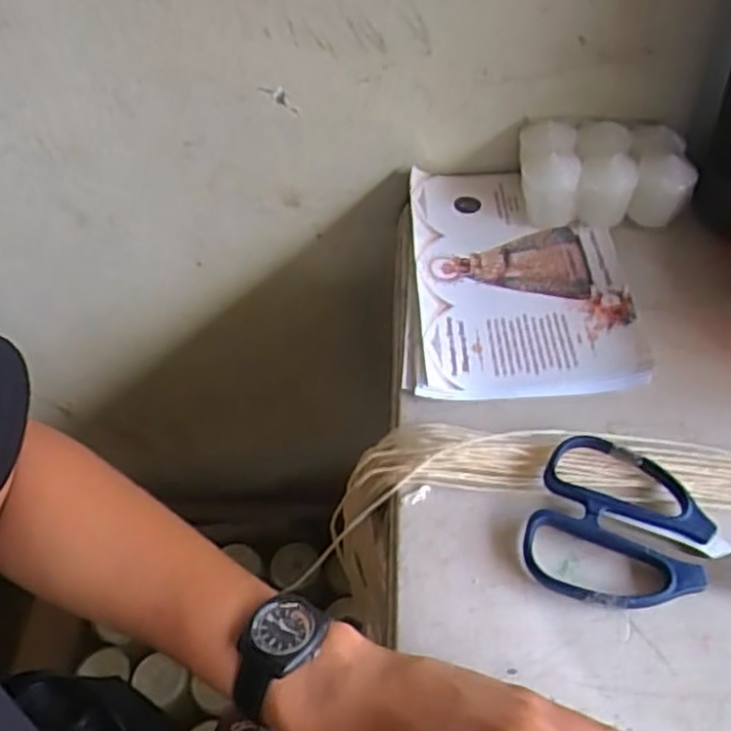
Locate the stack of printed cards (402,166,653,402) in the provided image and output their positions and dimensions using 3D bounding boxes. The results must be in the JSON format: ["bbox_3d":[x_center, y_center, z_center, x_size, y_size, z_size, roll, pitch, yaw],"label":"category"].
[{"bbox_3d":[0.100,-0.070,0.503,0.146,0.012,0.223,-2,49,5],"label":"stack of printed cards"}]

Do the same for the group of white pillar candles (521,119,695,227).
[{"bbox_3d":[0.169,-0.139,0.528,0.115,0.044,0.073,-2,49,8],"label":"group of white pillar candles"}]

